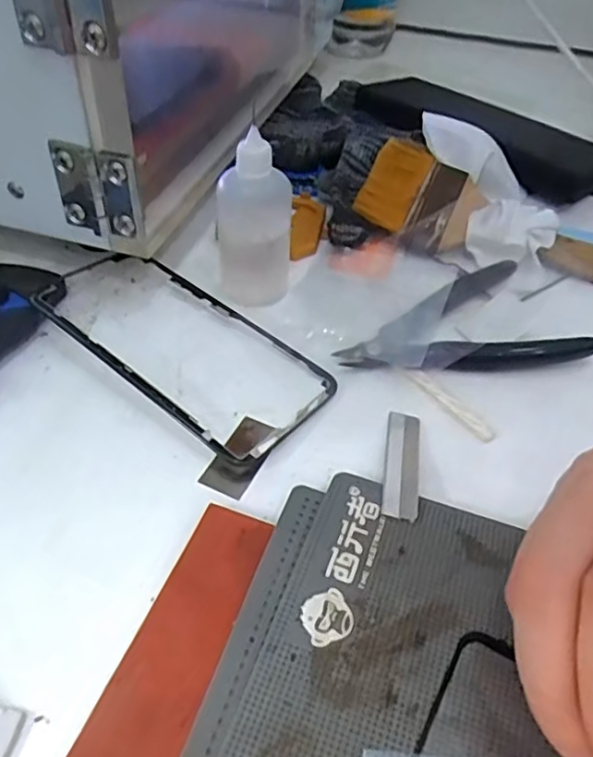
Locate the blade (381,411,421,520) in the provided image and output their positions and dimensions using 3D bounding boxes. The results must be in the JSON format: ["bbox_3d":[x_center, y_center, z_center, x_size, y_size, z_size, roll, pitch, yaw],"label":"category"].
[{"bbox_3d":[0.042,0.033,0.242,0.014,0.005,0.056,10,46,4],"label":"blade"}]

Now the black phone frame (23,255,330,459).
[{"bbox_3d":[-0.057,-0.020,0.281,0.151,0.013,0.070,32,52,24],"label":"black phone frame"}]

